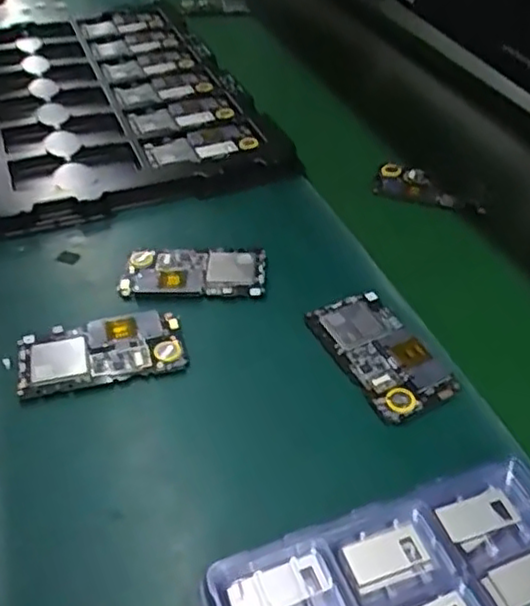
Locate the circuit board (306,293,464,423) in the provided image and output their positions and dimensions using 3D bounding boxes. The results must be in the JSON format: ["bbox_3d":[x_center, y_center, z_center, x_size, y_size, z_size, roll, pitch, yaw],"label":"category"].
[{"bbox_3d":[0.089,0.038,0.521,0.065,0.008,0.125,-19,46,-22],"label":"circuit board"}]

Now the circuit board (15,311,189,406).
[{"bbox_3d":[-0.127,0.035,0.522,0.123,0.007,0.068,-10,43,-13],"label":"circuit board"}]

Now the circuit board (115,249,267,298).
[{"bbox_3d":[-0.062,-0.029,0.596,0.123,0.010,0.059,0,42,-2],"label":"circuit board"}]

